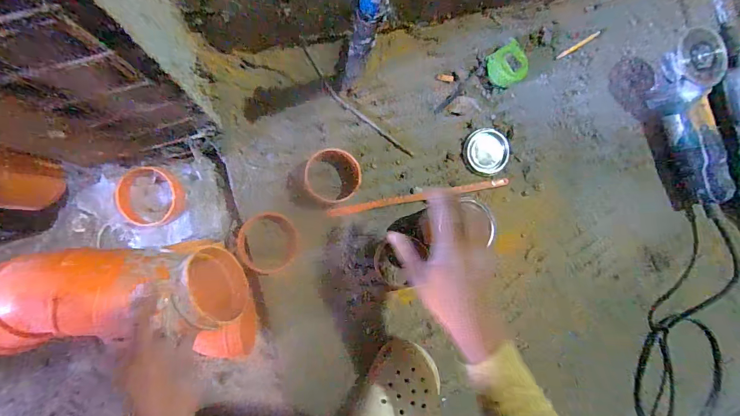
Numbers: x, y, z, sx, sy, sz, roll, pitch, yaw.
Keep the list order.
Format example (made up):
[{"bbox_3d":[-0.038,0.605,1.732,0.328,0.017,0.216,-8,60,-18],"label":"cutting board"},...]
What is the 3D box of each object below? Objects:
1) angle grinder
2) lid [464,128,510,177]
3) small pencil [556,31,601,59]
[{"bbox_3d":[0.543,-0.144,0.595,0.080,0.086,0.283,-15,87,-7],"label":"angle grinder"},{"bbox_3d":[0.194,-0.093,0.588,0.074,0.007,0.079,1,85,-6],"label":"lid"},{"bbox_3d":[0.369,-0.288,0.626,0.095,0.005,0.010,-32,90,-8],"label":"small pencil"}]

